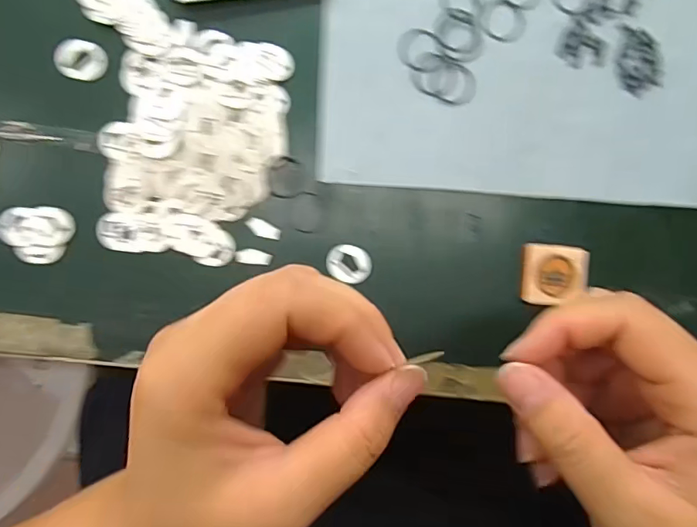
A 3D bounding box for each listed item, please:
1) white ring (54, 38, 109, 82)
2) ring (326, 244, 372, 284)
[{"bbox_3d":[-0.126,-0.096,0.233,0.020,0.006,0.020,0,91,-4],"label":"white ring"},{"bbox_3d":[0.001,0.000,0.245,0.022,0.004,0.018,23,90,-4],"label":"ring"}]

